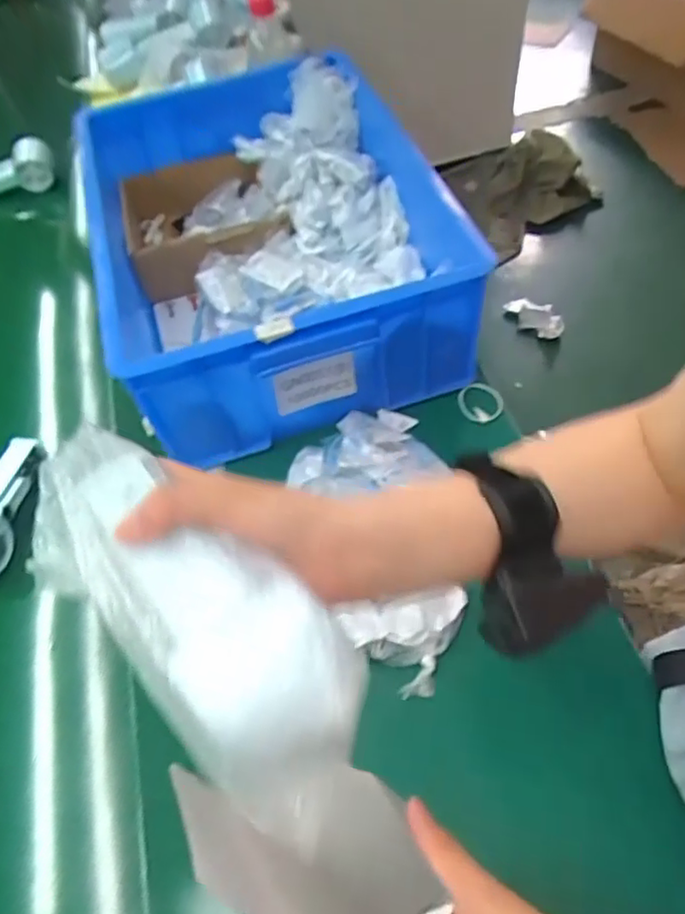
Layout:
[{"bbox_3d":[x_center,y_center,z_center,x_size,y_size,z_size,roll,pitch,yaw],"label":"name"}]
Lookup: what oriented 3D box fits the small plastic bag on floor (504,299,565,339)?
[{"bbox_3d":[0.524,-0.385,1.746,0.173,0.043,0.095,26,62,21],"label":"small plastic bag on floor"}]

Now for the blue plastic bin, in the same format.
[{"bbox_3d":[-0.073,-0.252,0.721,0.346,0.158,0.469,-17,55,-7],"label":"blue plastic bin"}]

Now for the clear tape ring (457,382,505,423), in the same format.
[{"bbox_3d":[0.144,-0.057,0.668,0.045,0.013,0.049,-2,55,4],"label":"clear tape ring"}]

